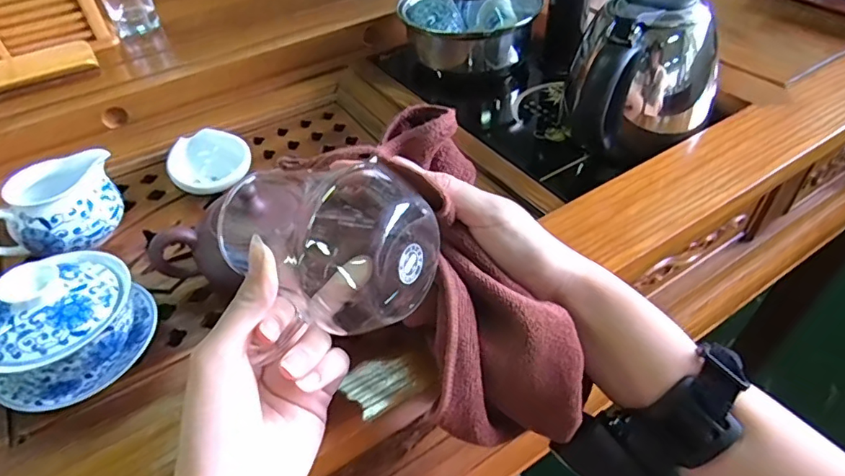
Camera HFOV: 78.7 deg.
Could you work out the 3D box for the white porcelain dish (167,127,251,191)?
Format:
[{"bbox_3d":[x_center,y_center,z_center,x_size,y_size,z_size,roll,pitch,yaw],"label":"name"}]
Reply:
[{"bbox_3d":[-0.208,-0.077,0.501,0.070,0.030,0.088,-25,48,-20],"label":"white porcelain dish"}]

